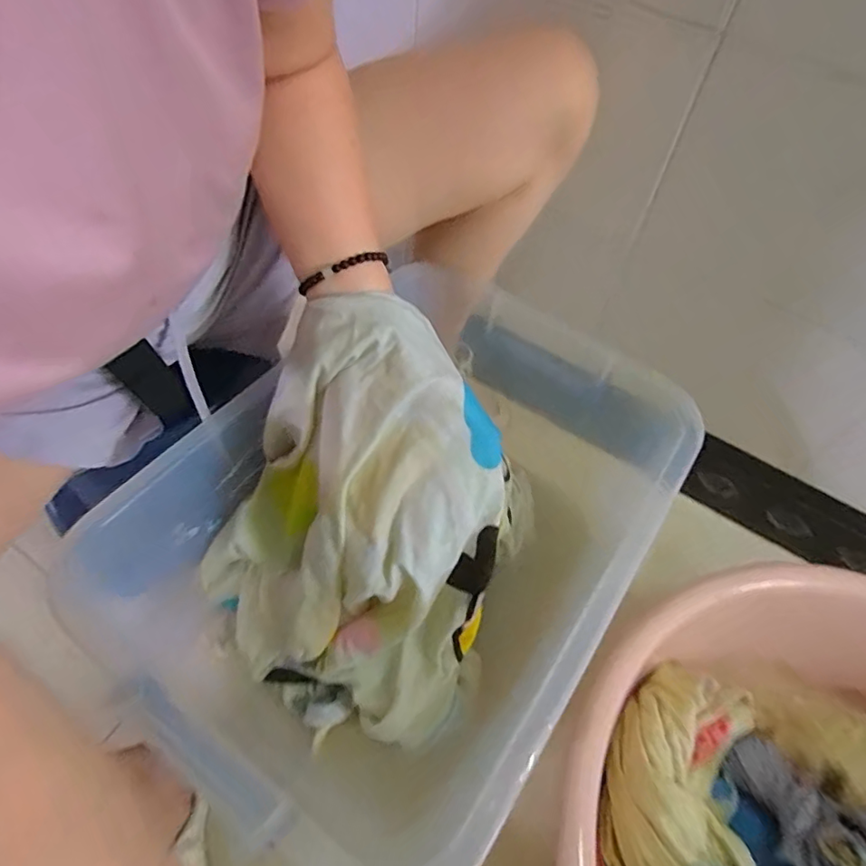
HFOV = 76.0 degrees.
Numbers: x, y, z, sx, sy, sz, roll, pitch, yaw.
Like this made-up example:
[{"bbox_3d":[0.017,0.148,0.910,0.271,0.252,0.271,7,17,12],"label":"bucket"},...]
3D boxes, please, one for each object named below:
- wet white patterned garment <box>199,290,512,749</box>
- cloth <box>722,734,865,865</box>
[{"bbox_3d":[-0.060,0.098,0.450,0.245,0.342,0.215,38,62,20],"label":"wet white patterned garment"},{"bbox_3d":[0.345,0.346,0.492,0.086,0.045,0.168,-27,30,-20],"label":"cloth"}]

